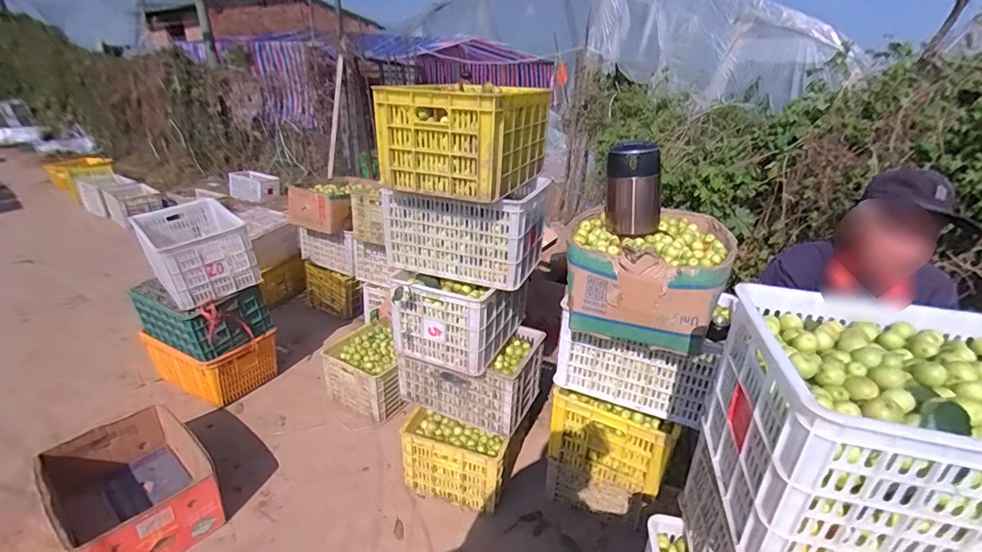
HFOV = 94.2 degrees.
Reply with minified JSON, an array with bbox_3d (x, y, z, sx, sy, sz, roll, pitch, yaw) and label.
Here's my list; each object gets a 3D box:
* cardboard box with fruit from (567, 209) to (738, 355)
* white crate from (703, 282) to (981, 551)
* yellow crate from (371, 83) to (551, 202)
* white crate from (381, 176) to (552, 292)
[{"bbox_3d":[0.438,-0.018,1.306,0.421,0.233,0.524,8,24,15],"label":"cardboard box with fruit"},{"bbox_3d":[0.601,0.230,0.624,0.489,0.266,0.350,7,24,12],"label":"white crate"},{"bbox_3d":[-0.078,-0.417,1.377,0.377,0.259,0.462,11,25,21],"label":"yellow crate"},{"bbox_3d":[-0.086,-0.155,1.493,0.465,0.261,0.265,11,25,21],"label":"white crate"}]

